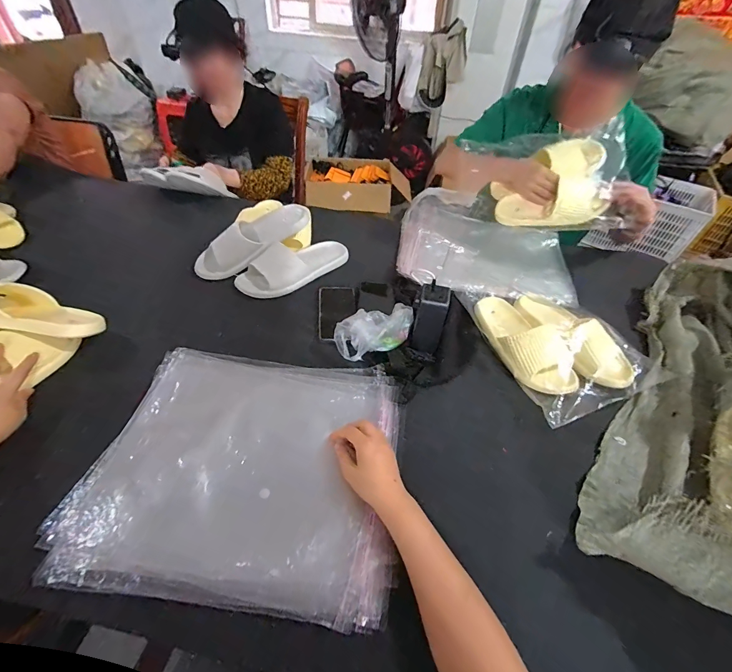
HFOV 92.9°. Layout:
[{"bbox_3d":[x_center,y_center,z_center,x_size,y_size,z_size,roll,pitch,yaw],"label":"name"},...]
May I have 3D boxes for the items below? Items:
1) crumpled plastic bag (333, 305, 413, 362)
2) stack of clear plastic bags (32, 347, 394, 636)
[{"bbox_3d":[0.022,-0.021,0.628,0.157,0.049,0.084,-21,51,-21],"label":"crumpled plastic bag"},{"bbox_3d":[-0.159,0.169,0.485,0.394,0.043,0.328,4,50,6],"label":"stack of clear plastic bags"}]

